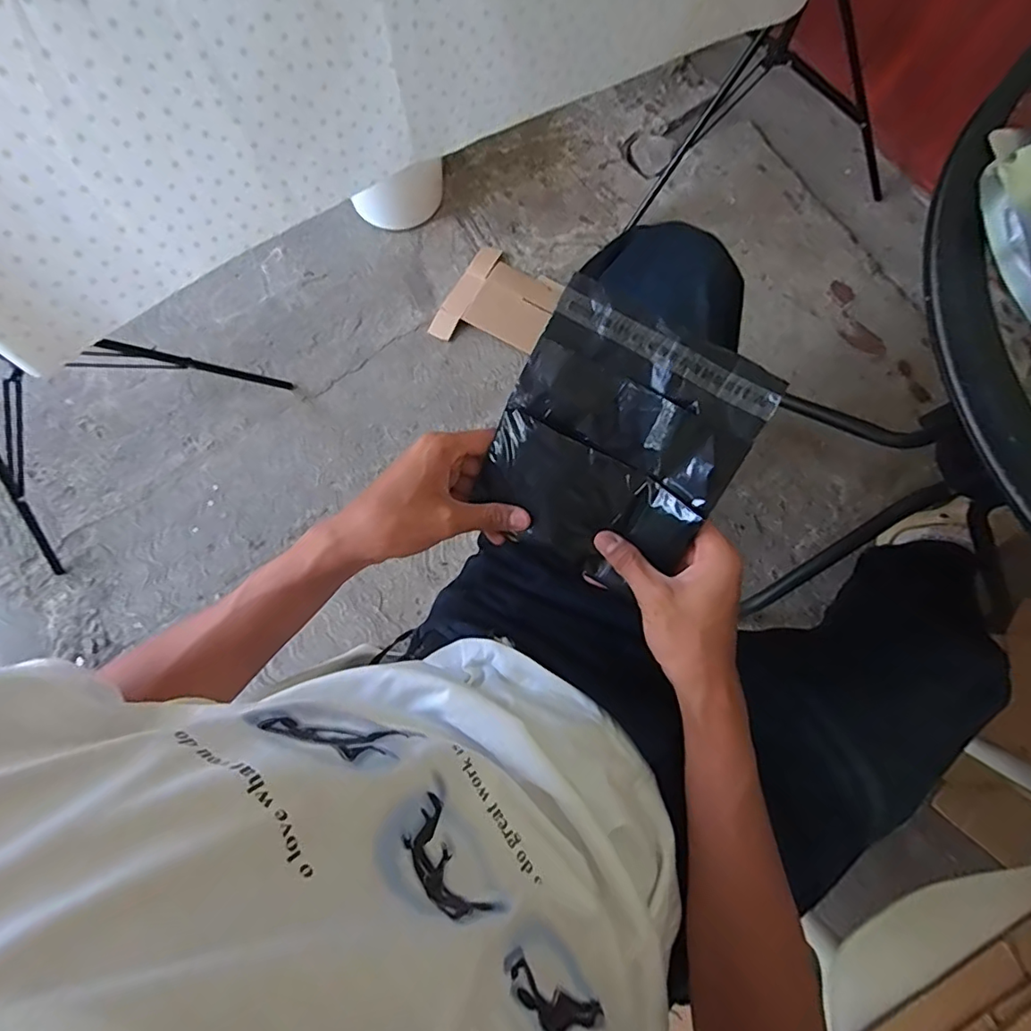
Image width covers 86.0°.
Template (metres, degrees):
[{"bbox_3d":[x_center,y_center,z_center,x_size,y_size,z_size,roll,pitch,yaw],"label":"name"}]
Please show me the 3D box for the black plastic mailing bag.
[{"bbox_3d":[0.068,-0.046,0.404,0.161,0.032,0.190,31,105,9],"label":"black plastic mailing bag"}]

